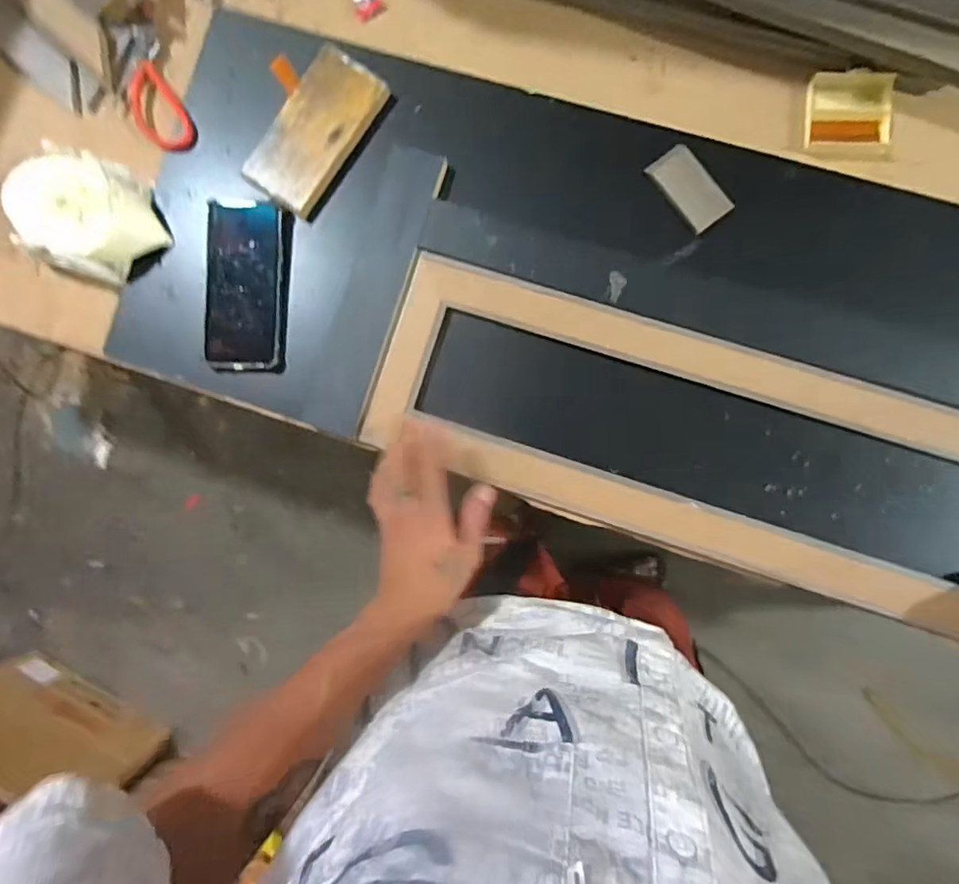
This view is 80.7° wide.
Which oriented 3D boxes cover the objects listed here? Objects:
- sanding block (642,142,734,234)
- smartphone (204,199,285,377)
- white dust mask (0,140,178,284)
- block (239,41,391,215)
[{"bbox_3d":[0.198,-0.240,0.530,0.045,0.009,0.080,-34,88,4],"label":"sanding block"},{"bbox_3d":[-0.236,-0.155,0.562,0.074,0.011,0.166,1,90,4],"label":"smartphone"},{"bbox_3d":[-0.391,-0.224,0.559,0.141,0.051,0.114,10,91,4],"label":"white dust mask"},{"bbox_3d":[-0.162,-0.307,0.555,0.078,0.016,0.154,34,92,4],"label":"block"}]

